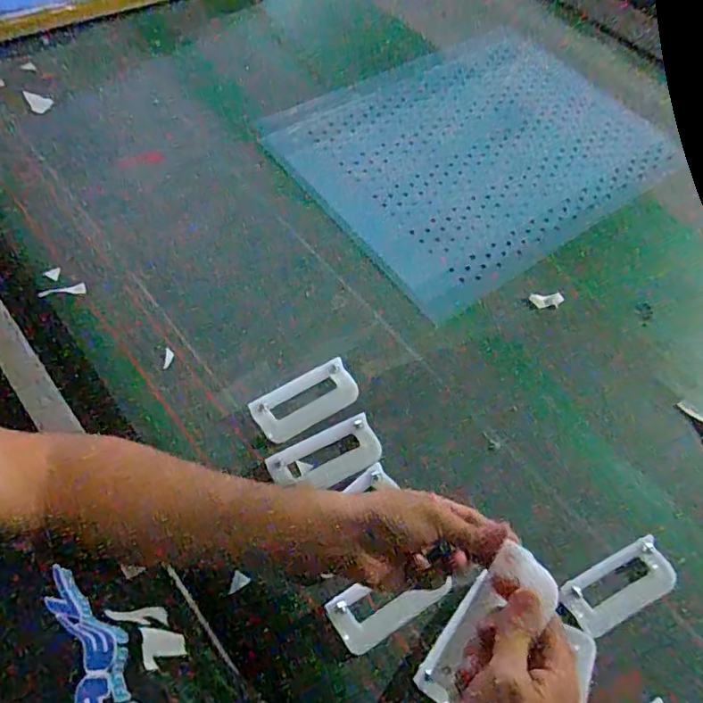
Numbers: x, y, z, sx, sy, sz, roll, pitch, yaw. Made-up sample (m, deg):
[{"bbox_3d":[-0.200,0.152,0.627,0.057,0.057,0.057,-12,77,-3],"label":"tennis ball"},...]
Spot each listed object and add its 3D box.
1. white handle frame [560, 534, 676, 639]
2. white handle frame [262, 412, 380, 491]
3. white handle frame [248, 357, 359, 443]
[{"bbox_3d":[0.272,0.240,0.550,0.121,0.024,0.054,-21,63,-19],"label":"white handle frame"},{"bbox_3d":[-0.029,0.119,0.602,0.122,0.020,0.058,-20,63,-18],"label":"white handle frame"},{"bbox_3d":[-0.053,0.058,0.635,0.124,0.010,0.057,-28,80,-16],"label":"white handle frame"}]

